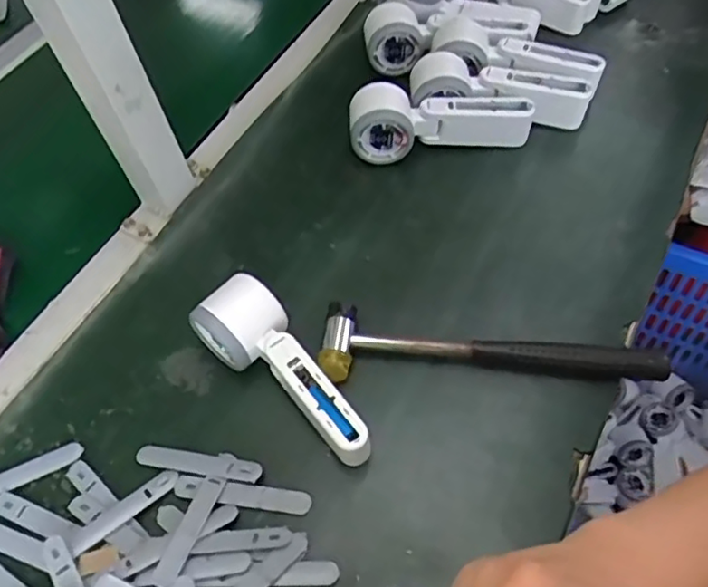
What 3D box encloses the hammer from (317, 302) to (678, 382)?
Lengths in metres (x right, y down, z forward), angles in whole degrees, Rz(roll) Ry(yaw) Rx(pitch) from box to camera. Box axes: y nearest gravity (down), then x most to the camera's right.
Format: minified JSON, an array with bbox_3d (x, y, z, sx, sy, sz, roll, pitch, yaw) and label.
[{"bbox_3d":[0.099,0.037,0.459,0.243,0.026,0.057,-1,56,6],"label":"hammer"}]

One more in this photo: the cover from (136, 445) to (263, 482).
[{"bbox_3d":[-0.110,0.119,0.431,0.093,0.009,0.015,8,57,12],"label":"cover"}]

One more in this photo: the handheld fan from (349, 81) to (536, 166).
[{"bbox_3d":[0.081,-0.157,0.565,0.166,0.052,0.054,-1,56,6],"label":"handheld fan"}]

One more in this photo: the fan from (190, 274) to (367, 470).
[{"bbox_3d":[-0.052,0.061,0.438,0.058,0.057,0.157,-33,59,-16],"label":"fan"}]

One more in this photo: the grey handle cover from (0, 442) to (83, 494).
[{"bbox_3d":[-0.242,0.131,0.438,0.094,0.004,0.017,-24,56,-10],"label":"grey handle cover"}]

